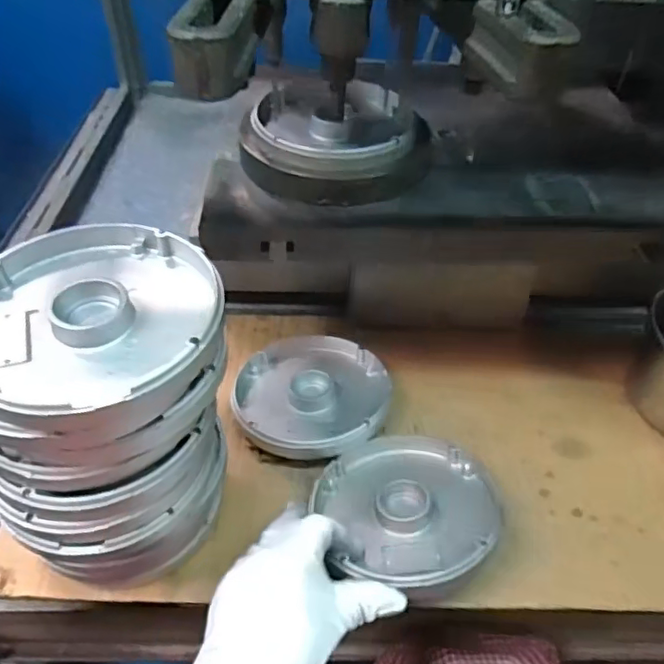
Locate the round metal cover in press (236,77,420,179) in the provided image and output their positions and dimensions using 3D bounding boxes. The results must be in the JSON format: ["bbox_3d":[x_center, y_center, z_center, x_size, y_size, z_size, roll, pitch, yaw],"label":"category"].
[{"bbox_3d":[0.002,-0.183,0.520,0.152,0.034,0.124,3,46,-1],"label":"round metal cover in press"}]

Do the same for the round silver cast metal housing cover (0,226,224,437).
[{"bbox_3d":[-0.131,-0.005,0.329,0.137,0.036,0.141,2,46,-2],"label":"round silver cast metal housing cover"}]

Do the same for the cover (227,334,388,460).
[{"bbox_3d":[-0.018,0.056,0.538,0.137,0.039,0.136,2,46,-2],"label":"cover"}]

